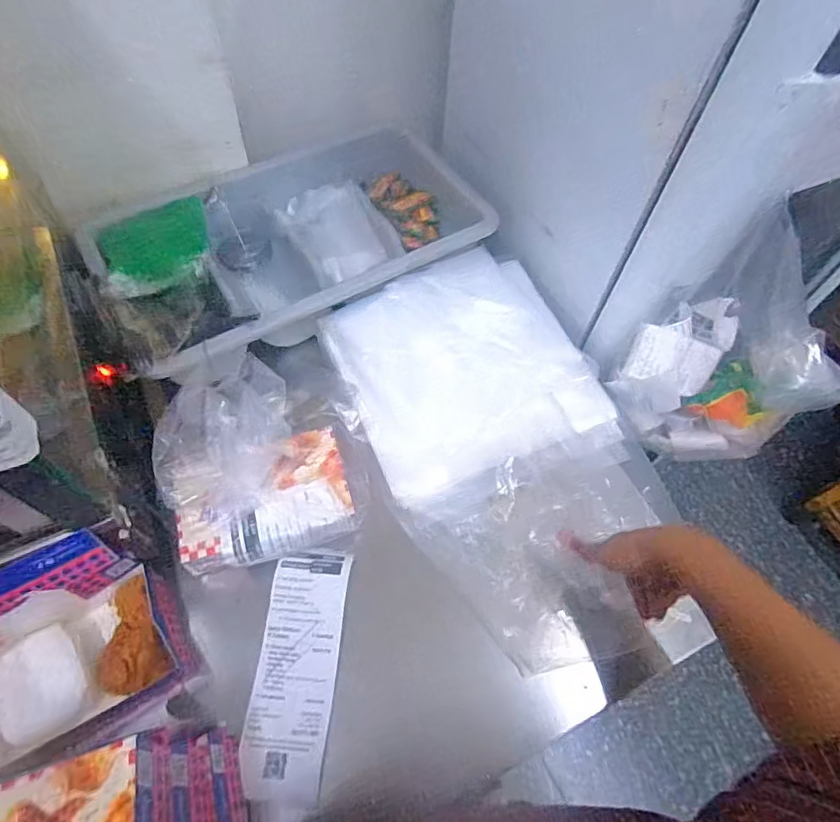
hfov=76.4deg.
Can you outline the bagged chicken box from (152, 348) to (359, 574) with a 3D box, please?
[{"bbox_3d":[-0.168,0.052,0.540,0.176,0.130,0.165,-11,61,-10],"label":"bagged chicken box"}]

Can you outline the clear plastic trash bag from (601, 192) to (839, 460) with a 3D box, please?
[{"bbox_3d":[0.357,-0.049,0.623,0.177,0.267,0.195,-32,67,-20],"label":"clear plastic trash bag"}]

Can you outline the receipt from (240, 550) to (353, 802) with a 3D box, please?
[{"bbox_3d":[-0.120,0.248,0.524,0.076,0.014,0.217,5,60,-1],"label":"receipt"}]

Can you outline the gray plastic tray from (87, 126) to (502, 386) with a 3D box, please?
[{"bbox_3d":[-0.168,-0.238,0.749,0.519,0.110,0.280,-30,66,-19],"label":"gray plastic tray"}]

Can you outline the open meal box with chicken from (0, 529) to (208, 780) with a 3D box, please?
[{"bbox_3d":[-0.324,0.212,0.464,0.186,0.160,0.126,-27,65,-18],"label":"open meal box with chicken"}]

